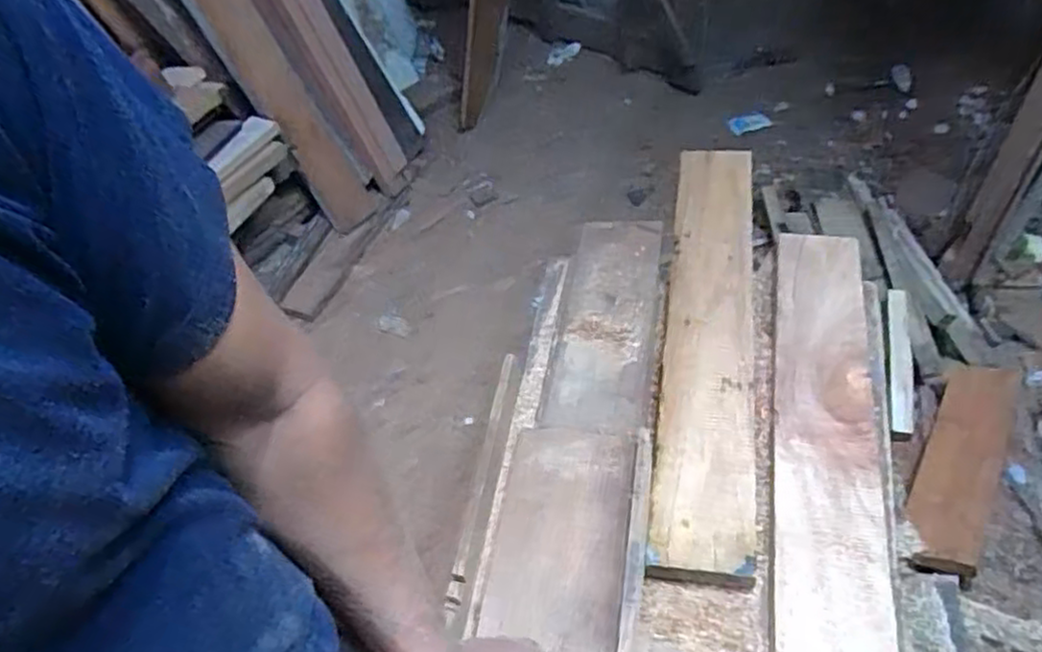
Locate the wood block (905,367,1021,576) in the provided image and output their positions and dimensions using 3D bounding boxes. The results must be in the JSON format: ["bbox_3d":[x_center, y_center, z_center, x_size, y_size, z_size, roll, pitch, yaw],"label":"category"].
[{"bbox_3d":[0.706,0.203,1.169,0.112,0.025,0.468,0,32,40],"label":"wood block"}]

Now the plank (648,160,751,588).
[{"bbox_3d":[0.235,-0.014,0.922,0.103,0.027,0.671,-1,47,18],"label":"plank"}]

